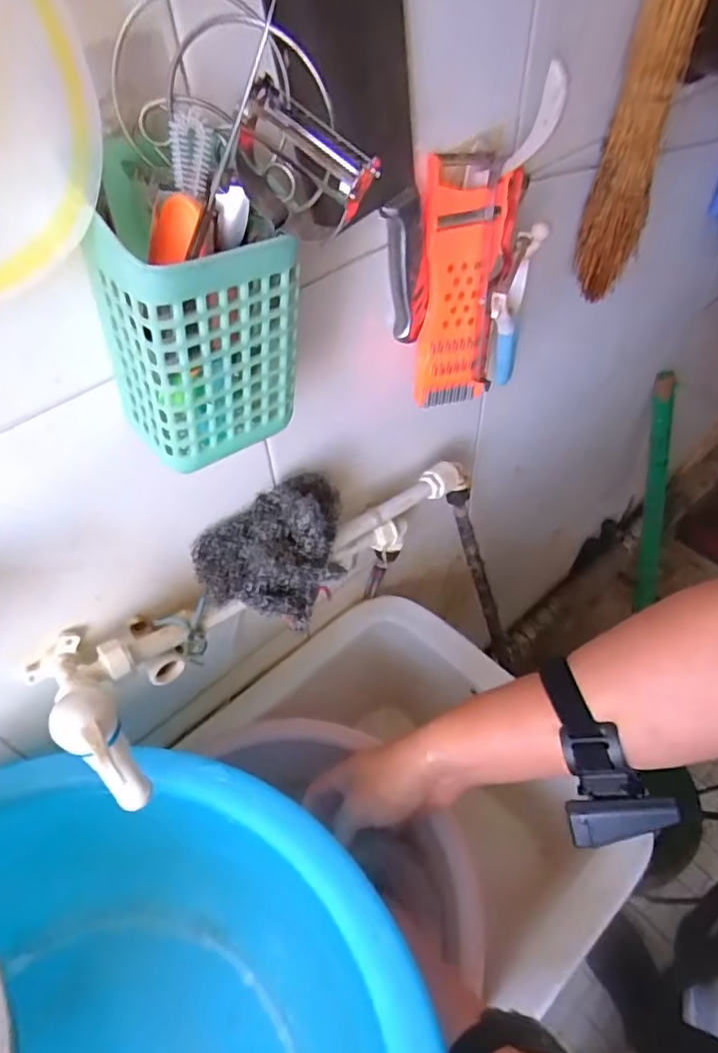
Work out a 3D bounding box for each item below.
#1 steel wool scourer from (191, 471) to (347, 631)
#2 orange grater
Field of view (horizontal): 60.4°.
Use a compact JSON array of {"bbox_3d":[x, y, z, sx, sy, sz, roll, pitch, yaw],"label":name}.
[{"bbox_3d":[-0.061,0.003,0.452,0.097,0.059,0.116,9,51,11],"label":"steel wool scourer"},{"bbox_3d":[0.077,-0.172,0.448,0.072,0.167,0.017,-10,34,-16],"label":"orange grater"}]

